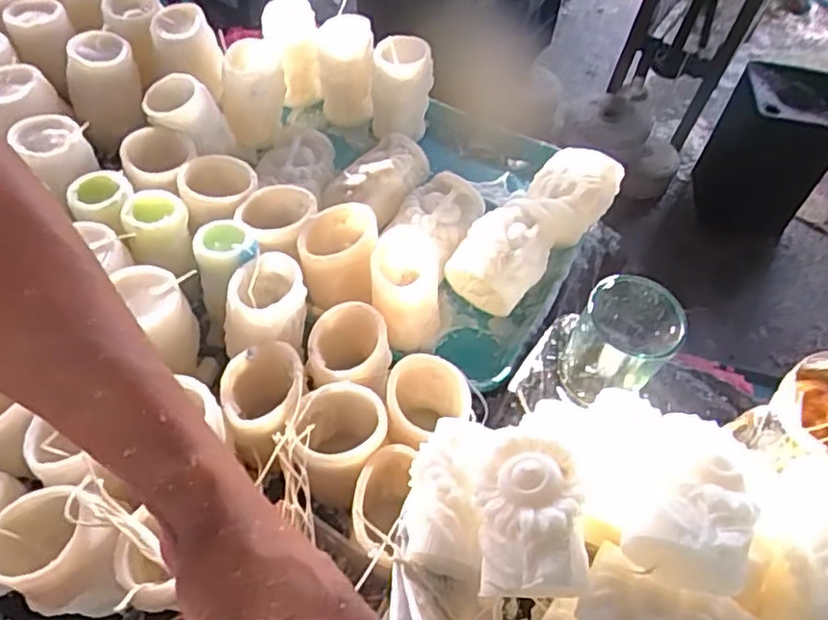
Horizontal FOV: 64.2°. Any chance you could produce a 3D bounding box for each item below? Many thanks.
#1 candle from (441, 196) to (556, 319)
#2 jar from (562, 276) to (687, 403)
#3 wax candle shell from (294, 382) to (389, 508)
[{"bbox_3d":[0.091,-0.056,0.645,0.078,0.055,0.116,32,58,17],"label":"candle"},{"bbox_3d":[0.165,0.028,0.530,0.069,0.089,0.075,2,55,-3],"label":"jar"},{"bbox_3d":[-0.057,0.104,0.511,0.068,0.079,0.070,7,55,0],"label":"wax candle shell"}]

